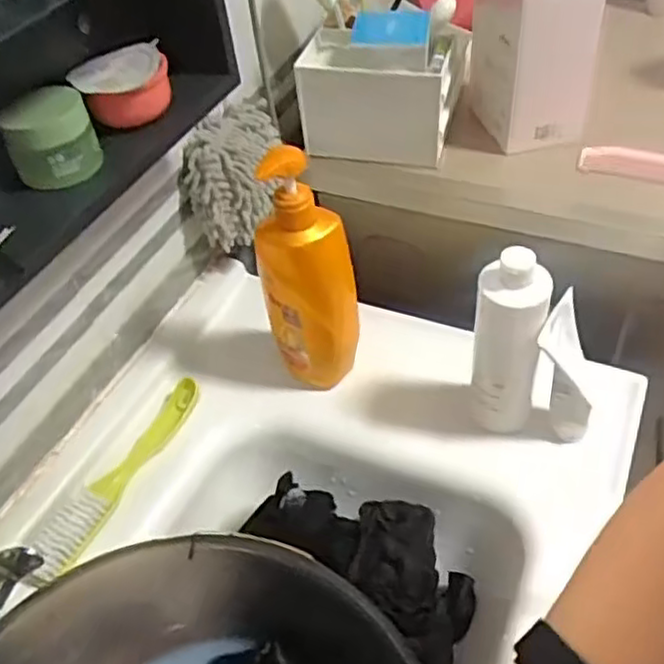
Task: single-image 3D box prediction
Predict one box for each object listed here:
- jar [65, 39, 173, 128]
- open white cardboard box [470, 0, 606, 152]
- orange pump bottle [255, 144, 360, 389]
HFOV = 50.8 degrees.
[{"bbox_3d":[-0.165,-0.196,0.553,0.072,0.038,0.071,-4,46,4],"label":"jar"},{"bbox_3d":[0.215,-0.333,0.719,0.107,0.261,0.106,-12,46,-4],"label":"open white cardboard box"},{"bbox_3d":[-0.023,-0.047,0.645,0.084,0.261,0.054,-8,46,0],"label":"orange pump bottle"}]

